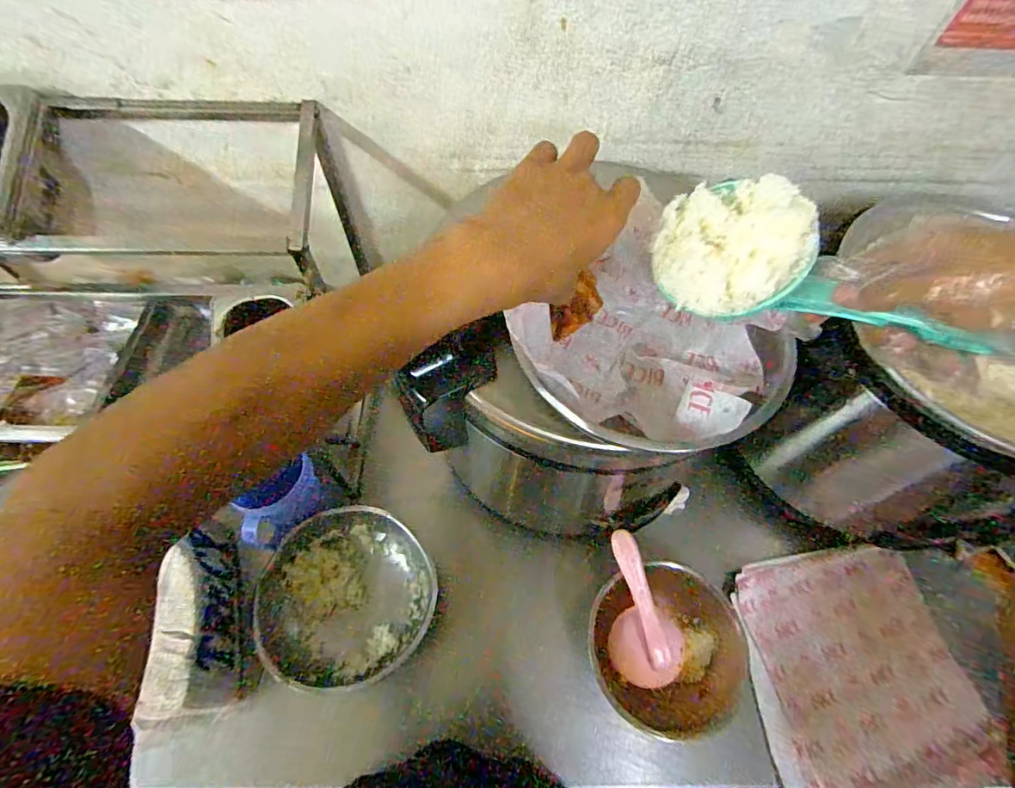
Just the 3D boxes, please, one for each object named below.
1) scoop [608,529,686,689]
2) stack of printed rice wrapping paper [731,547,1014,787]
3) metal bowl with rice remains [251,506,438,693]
[{"bbox_3d":[0.168,0.260,0.624,0.093,0.053,0.183,-8,89,-5],"label":"scoop"},{"bbox_3d":[0.453,0.359,0.650,0.267,0.041,0.283,-7,62,-4],"label":"stack of printed rice wrapping paper"},{"bbox_3d":[-0.208,0.269,0.653,0.206,0.072,0.217,0,62,0],"label":"metal bowl with rice remains"}]

